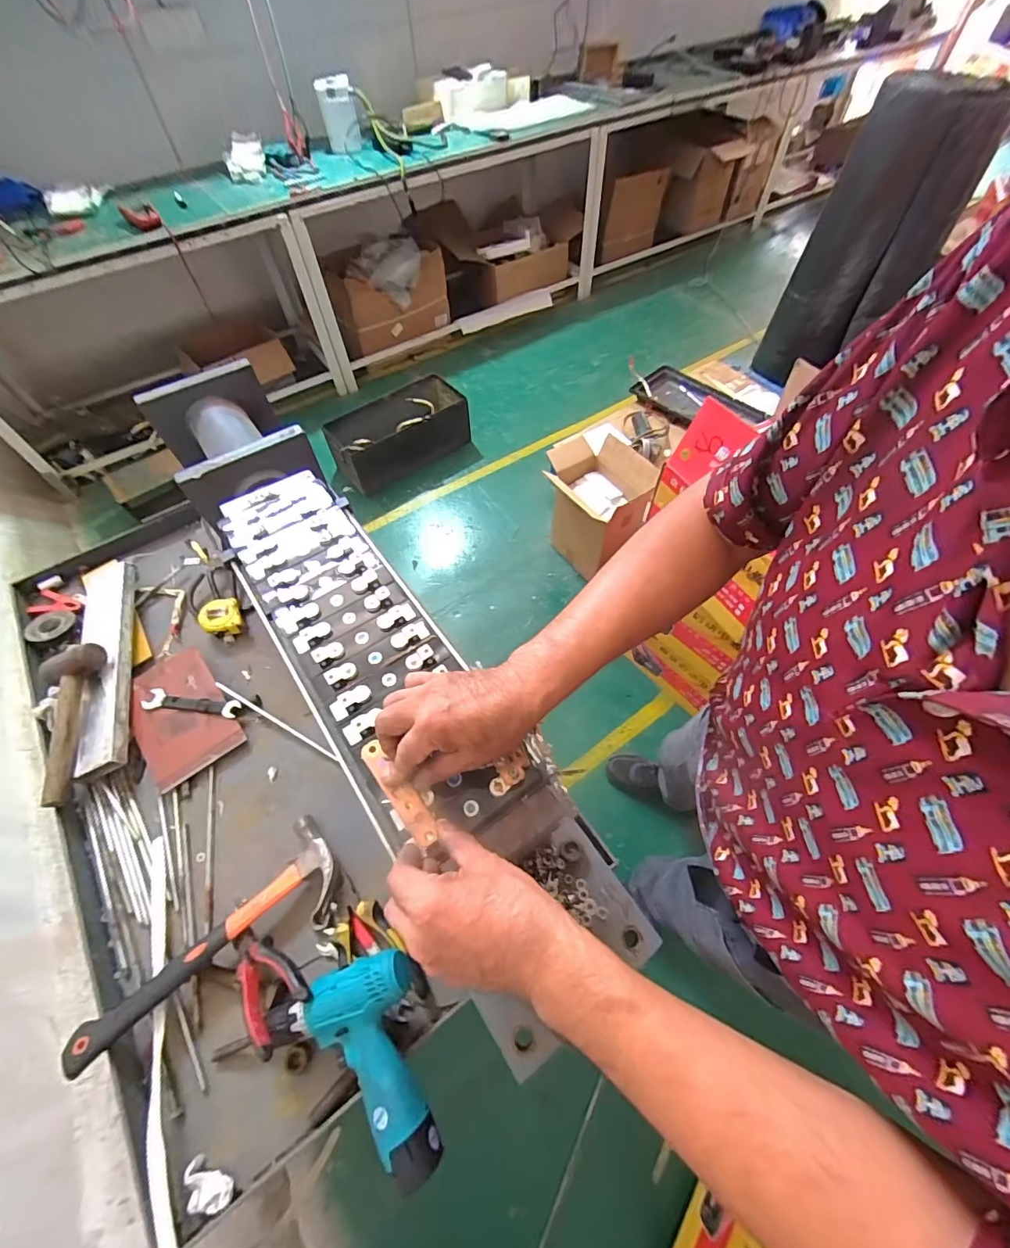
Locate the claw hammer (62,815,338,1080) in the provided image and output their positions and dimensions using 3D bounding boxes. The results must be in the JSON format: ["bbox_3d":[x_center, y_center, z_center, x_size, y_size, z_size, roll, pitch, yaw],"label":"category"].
[{"bbox_3d":[-0.349,0.410,0.585,0.116,0.046,0.327,38,67,22],"label":"claw hammer"}]

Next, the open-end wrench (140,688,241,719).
[{"bbox_3d":[-0.509,0.130,0.766,0.153,0.014,0.031,6,59,5],"label":"open-end wrench"}]

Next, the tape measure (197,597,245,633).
[{"bbox_3d":[-0.513,-0.009,0.853,0.067,0.033,0.065,-12,69,-17],"label":"tape measure"}]

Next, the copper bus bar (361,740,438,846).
[{"bbox_3d":[-0.095,0.147,0.416,0.021,0.007,0.105,-35,66,-19],"label":"copper bus bar"}]

